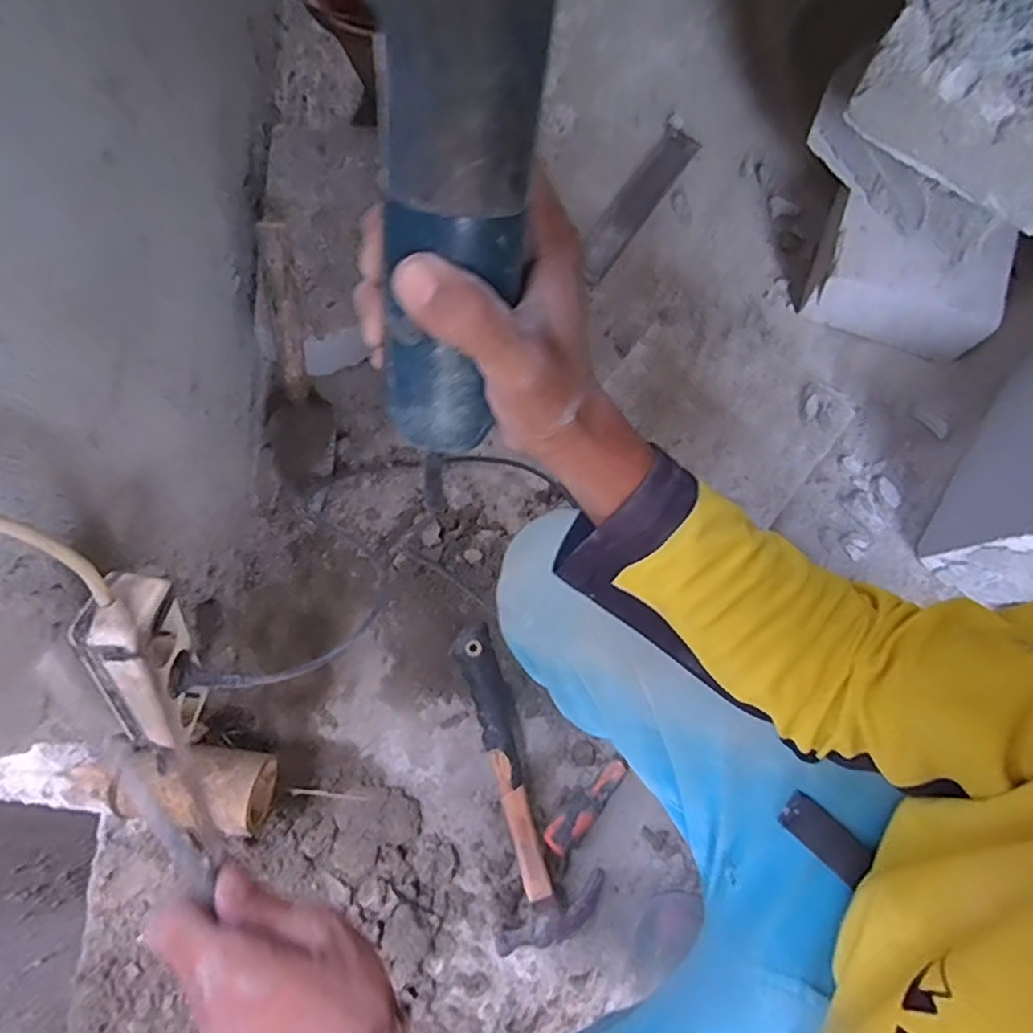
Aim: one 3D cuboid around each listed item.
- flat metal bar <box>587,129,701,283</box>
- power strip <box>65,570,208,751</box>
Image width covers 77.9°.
[{"bbox_3d":[0.164,-0.432,0.879,0.054,0.013,0.256,34,80,8],"label":"flat metal bar"},{"bbox_3d":[-0.270,0.115,0.477,0.042,0.164,0.068,12,41,3],"label":"power strip"}]

